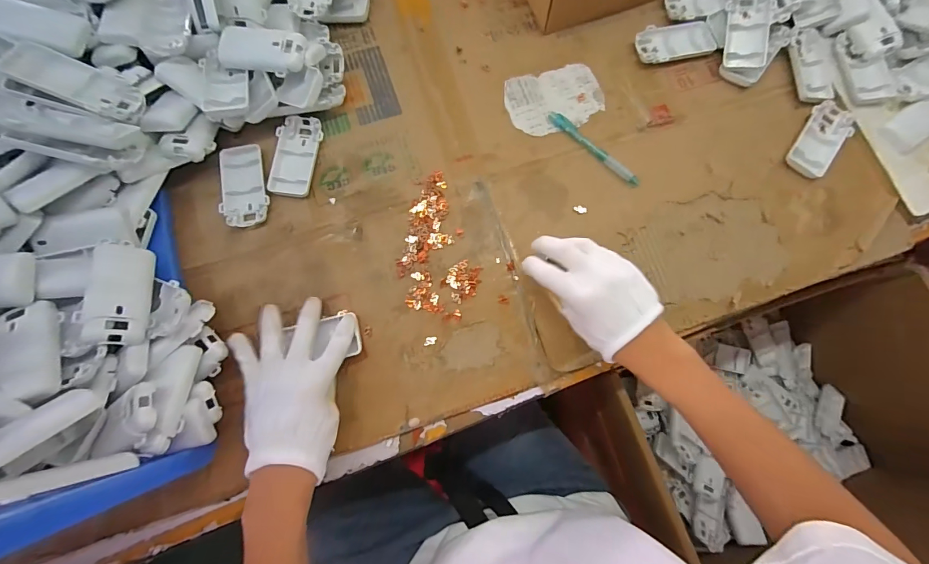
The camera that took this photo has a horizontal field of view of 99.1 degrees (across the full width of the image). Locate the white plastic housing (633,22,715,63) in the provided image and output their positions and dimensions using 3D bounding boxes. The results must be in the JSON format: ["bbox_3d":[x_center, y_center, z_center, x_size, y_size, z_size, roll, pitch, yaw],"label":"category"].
[{"bbox_3d":[0.263,-0.299,0.496,0.094,0.012,0.049,-8,81,-1],"label":"white plastic housing"}]

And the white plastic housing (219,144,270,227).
[{"bbox_3d":[-0.249,-0.108,0.448,0.048,0.016,0.090,-12,81,-2],"label":"white plastic housing"}]

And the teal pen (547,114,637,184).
[{"bbox_3d":[0.152,-0.159,0.468,0.132,0.007,0.016,43,83,6],"label":"teal pen"}]

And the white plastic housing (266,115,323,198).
[{"bbox_3d":[-0.194,-0.145,0.458,0.049,0.013,0.095,5,80,1],"label":"white plastic housing"}]

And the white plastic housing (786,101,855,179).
[{"bbox_3d":[0.426,-0.171,0.473,0.048,0.009,0.096,32,82,5],"label":"white plastic housing"}]

